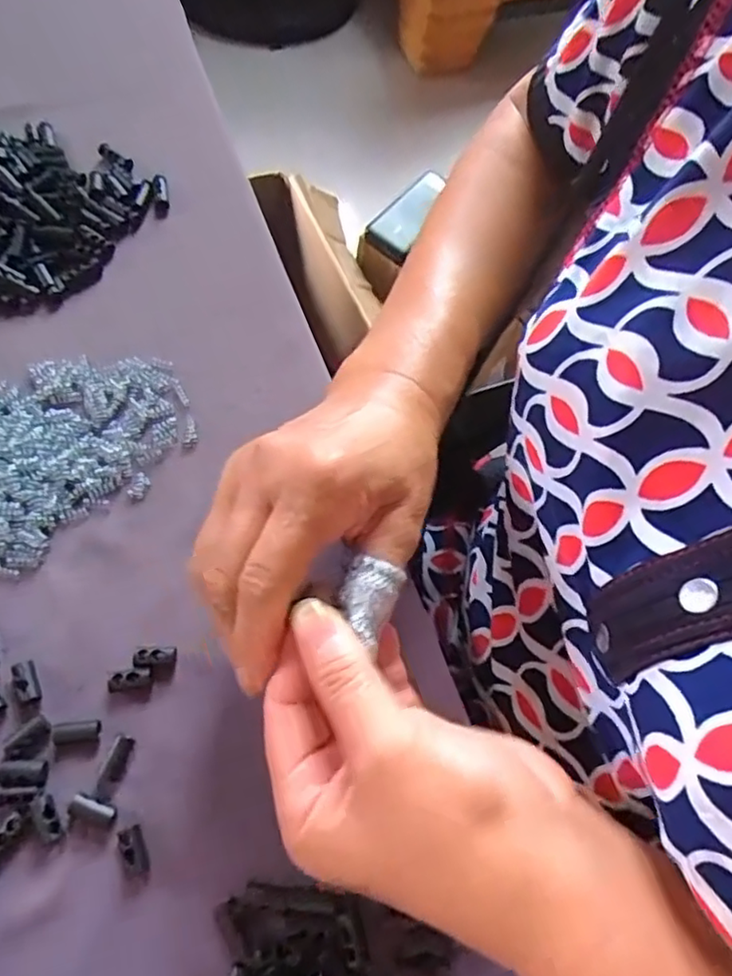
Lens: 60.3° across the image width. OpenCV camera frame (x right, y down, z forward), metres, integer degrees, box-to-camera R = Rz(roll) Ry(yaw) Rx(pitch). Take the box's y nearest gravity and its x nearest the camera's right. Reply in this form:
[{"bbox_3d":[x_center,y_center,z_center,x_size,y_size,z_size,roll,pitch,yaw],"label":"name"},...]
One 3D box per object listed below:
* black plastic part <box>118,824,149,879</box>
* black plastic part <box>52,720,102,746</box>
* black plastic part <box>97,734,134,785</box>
[{"bbox_3d":[-0.094,0.146,0.253,0.009,0.008,0.018,-17,67,-13],"label":"black plastic part"},{"bbox_3d":[-0.124,0.105,0.270,0.020,0.004,0.009,-5,65,-7],"label":"black plastic part"},{"bbox_3d":[-0.106,0.116,0.268,0.008,0.005,0.019,15,64,2],"label":"black plastic part"}]

